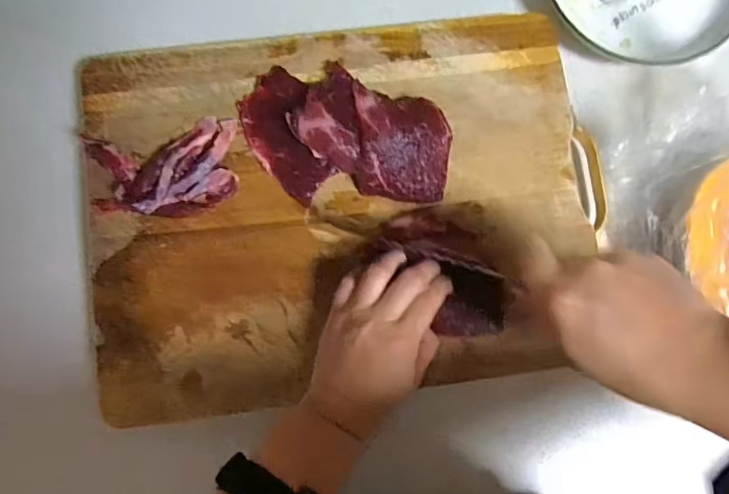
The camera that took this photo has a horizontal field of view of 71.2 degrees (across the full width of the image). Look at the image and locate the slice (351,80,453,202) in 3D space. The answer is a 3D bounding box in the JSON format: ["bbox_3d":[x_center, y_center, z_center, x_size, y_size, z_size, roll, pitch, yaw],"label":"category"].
[{"bbox_3d":[0.028,-0.075,0.383,0.072,0.031,0.076,5,83,-2],"label":"slice"}]

